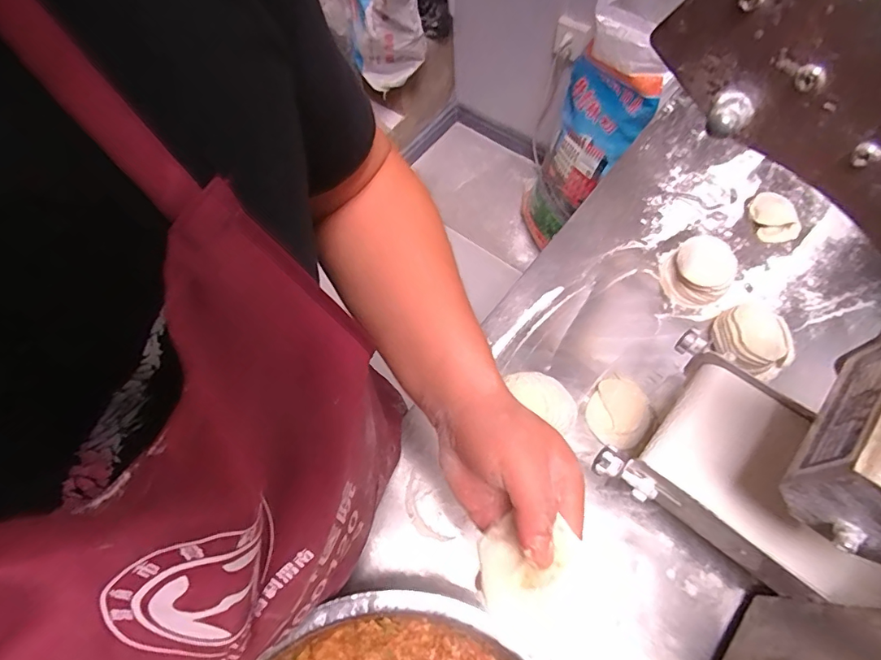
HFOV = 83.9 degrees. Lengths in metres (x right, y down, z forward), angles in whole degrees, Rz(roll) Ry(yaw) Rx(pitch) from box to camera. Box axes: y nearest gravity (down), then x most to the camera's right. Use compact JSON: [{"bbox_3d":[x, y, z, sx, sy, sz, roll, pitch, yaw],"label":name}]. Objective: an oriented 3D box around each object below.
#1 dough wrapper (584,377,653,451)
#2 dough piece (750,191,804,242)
[{"bbox_3d":[0.209,0.098,0.571,0.072,0.013,0.081,33,71,16],"label":"dough wrapper"},{"bbox_3d":[0.458,-0.160,0.675,0.049,0.021,0.081,-10,65,-2],"label":"dough piece"}]

